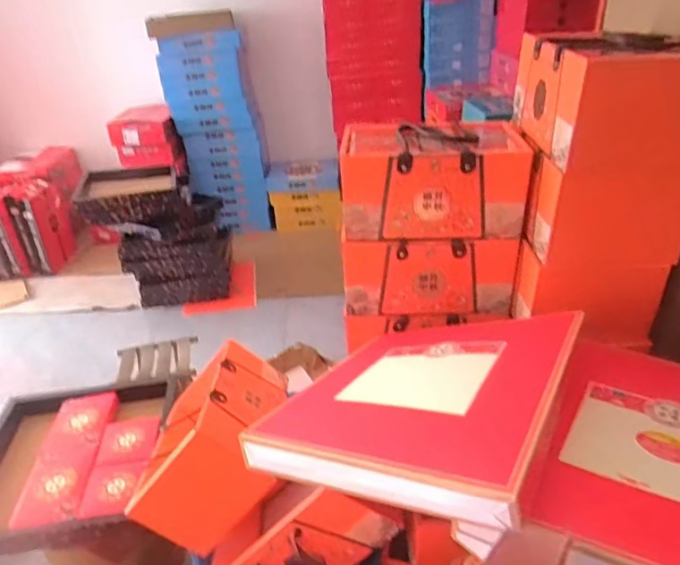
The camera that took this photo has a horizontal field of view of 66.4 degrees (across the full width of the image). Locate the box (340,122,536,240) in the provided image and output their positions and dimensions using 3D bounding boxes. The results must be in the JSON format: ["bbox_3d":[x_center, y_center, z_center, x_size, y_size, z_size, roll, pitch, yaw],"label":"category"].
[{"bbox_3d":[0.193,-0.210,1.073,0.348,0.181,0.175,2,30,9],"label":"box"}]

